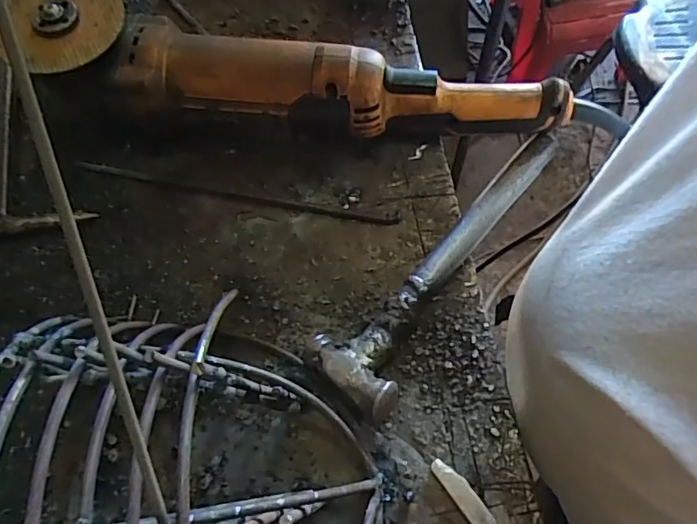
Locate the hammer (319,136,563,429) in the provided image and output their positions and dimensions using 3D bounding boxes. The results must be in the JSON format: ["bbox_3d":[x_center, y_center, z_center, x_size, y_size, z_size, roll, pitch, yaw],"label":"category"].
[{"bbox_3d":[0.074,0.000,0.354,0.058,0.033,0.229,42,74,16],"label":"hammer"}]

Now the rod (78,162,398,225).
[{"bbox_3d":[-0.086,-0.051,0.397,0.242,0.006,0.009,12,68,5],"label":"rod"}]

